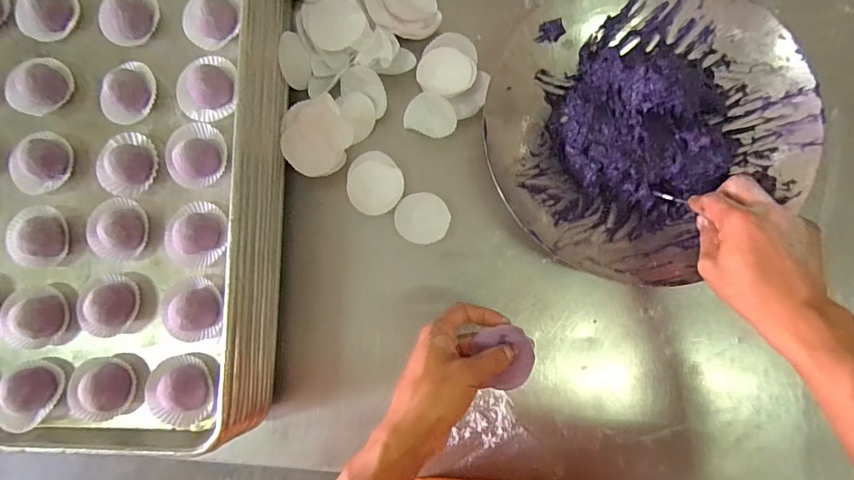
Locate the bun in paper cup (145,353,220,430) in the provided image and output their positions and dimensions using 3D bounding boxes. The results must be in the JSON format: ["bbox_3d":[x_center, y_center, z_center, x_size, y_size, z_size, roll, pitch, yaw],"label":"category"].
[{"bbox_3d":[-0.212,0.131,0.395,0.062,0.023,0.059,0,84,4],"label":"bun in paper cup"}]

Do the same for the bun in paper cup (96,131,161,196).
[{"bbox_3d":[-0.278,-0.071,0.419,0.051,0.027,0.059,17,86,5],"label":"bun in paper cup"}]

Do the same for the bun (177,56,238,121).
[{"bbox_3d":[-0.204,-0.141,0.418,0.052,0.024,0.059,37,88,6],"label":"bun"}]

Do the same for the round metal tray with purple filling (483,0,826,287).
[{"bbox_3d":[0.209,-0.119,0.459,0.300,0.065,0.284,0,86,3],"label":"round metal tray with purple filling"}]

